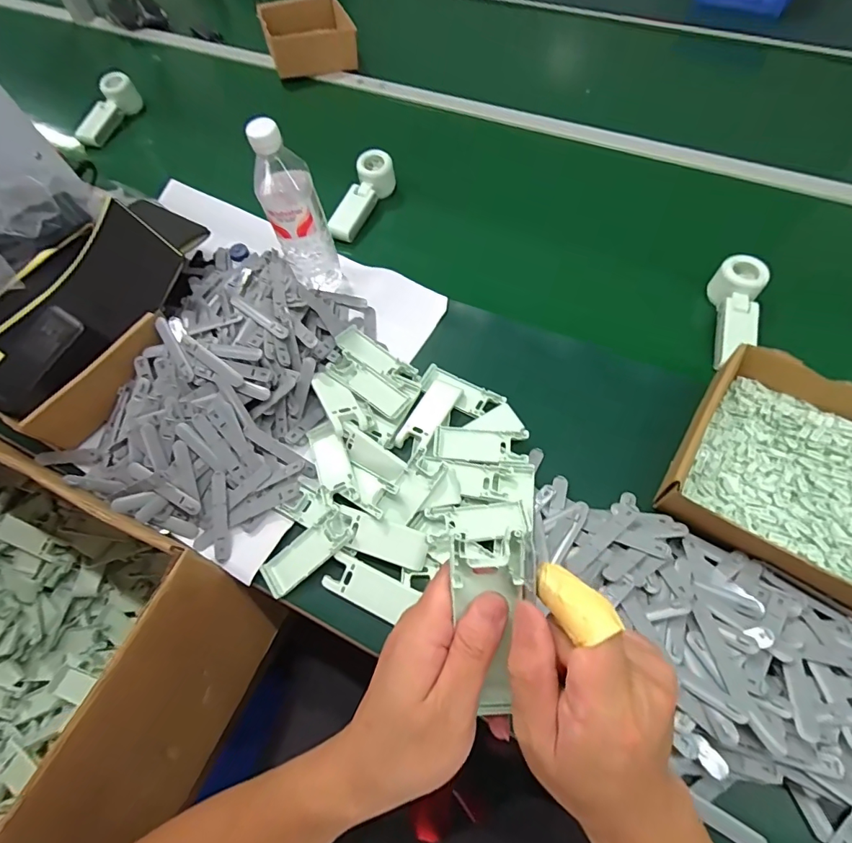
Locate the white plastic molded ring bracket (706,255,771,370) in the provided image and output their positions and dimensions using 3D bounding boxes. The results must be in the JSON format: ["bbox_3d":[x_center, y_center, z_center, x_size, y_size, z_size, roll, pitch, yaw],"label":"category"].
[{"bbox_3d":[0.392,-0.142,0.589,0.055,0.046,0.148,18,63,12],"label":"white plastic molded ring bracket"}]

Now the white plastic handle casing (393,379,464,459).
[{"bbox_3d":[0.004,-0.009,0.544,0.042,0.011,0.100,25,65,15],"label":"white plastic handle casing"}]

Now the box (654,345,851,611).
[{"bbox_3d":[0.381,0.047,0.467,0.215,0.063,0.218,30,67,18],"label":"box"}]

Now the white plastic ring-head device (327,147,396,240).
[{"bbox_3d":[-0.102,-0.353,0.725,0.050,0.053,0.166,18,63,12],"label":"white plastic ring-head device"}]

